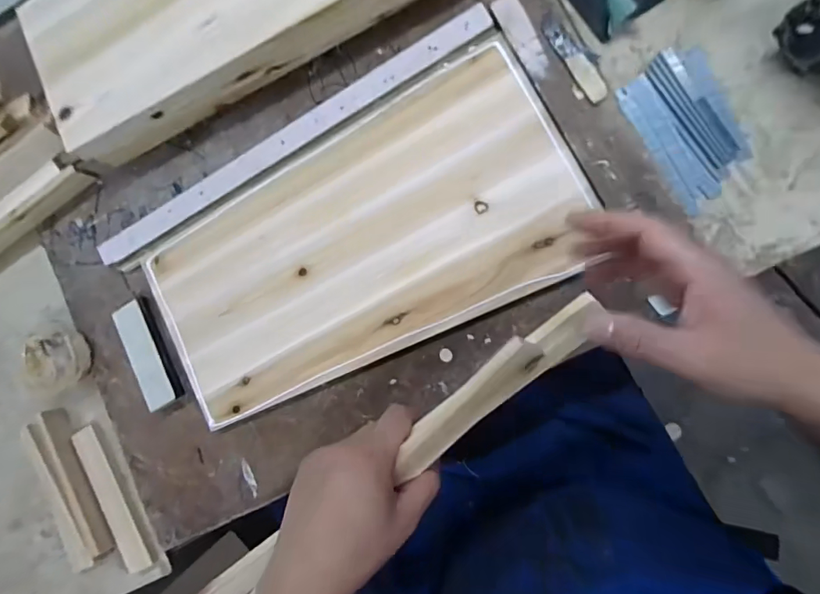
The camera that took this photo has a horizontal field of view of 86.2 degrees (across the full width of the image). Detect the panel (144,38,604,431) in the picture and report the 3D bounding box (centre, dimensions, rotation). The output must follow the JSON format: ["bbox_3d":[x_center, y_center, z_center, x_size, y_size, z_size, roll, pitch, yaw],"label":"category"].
[{"bbox_3d":[-0.048,-0.048,0.429,0.419,0.015,0.216,-29,85,5],"label":"panel"}]

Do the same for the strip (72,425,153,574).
[{"bbox_3d":[-0.311,0.210,0.456,0.026,0.011,0.154,-31,84,5],"label":"strip"}]

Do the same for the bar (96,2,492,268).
[{"bbox_3d":[-0.122,-0.156,0.441,0.452,0.015,0.026,-30,84,5],"label":"bar"}]

